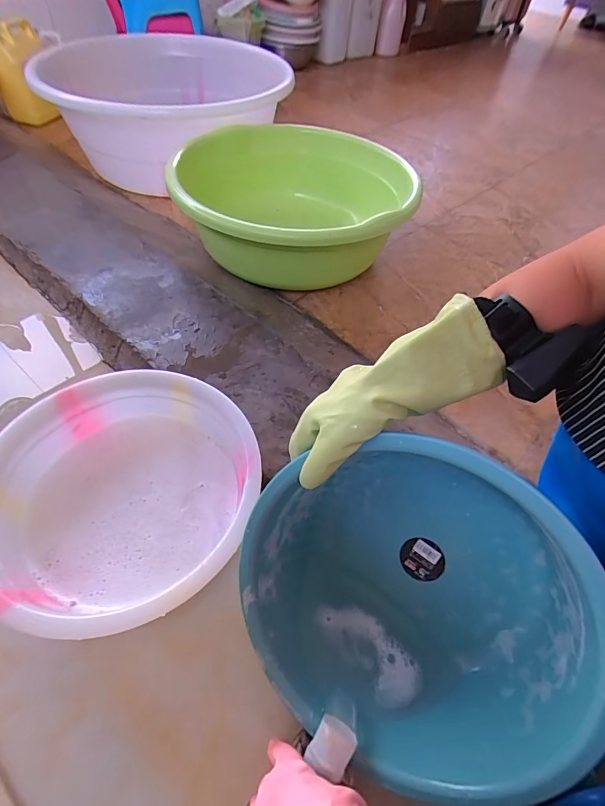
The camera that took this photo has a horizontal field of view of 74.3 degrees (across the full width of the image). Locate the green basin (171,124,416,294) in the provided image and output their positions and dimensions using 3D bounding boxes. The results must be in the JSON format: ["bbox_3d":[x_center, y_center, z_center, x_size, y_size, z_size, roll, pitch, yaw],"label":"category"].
[{"bbox_3d":[-0.014,-0.533,1.052,0.593,0.220,0.651,3,52,-3],"label":"green basin"}]

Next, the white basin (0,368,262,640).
[{"bbox_3d":[-0.226,0.119,0.532,0.322,0.112,0.331,3,52,-3],"label":"white basin"}]

